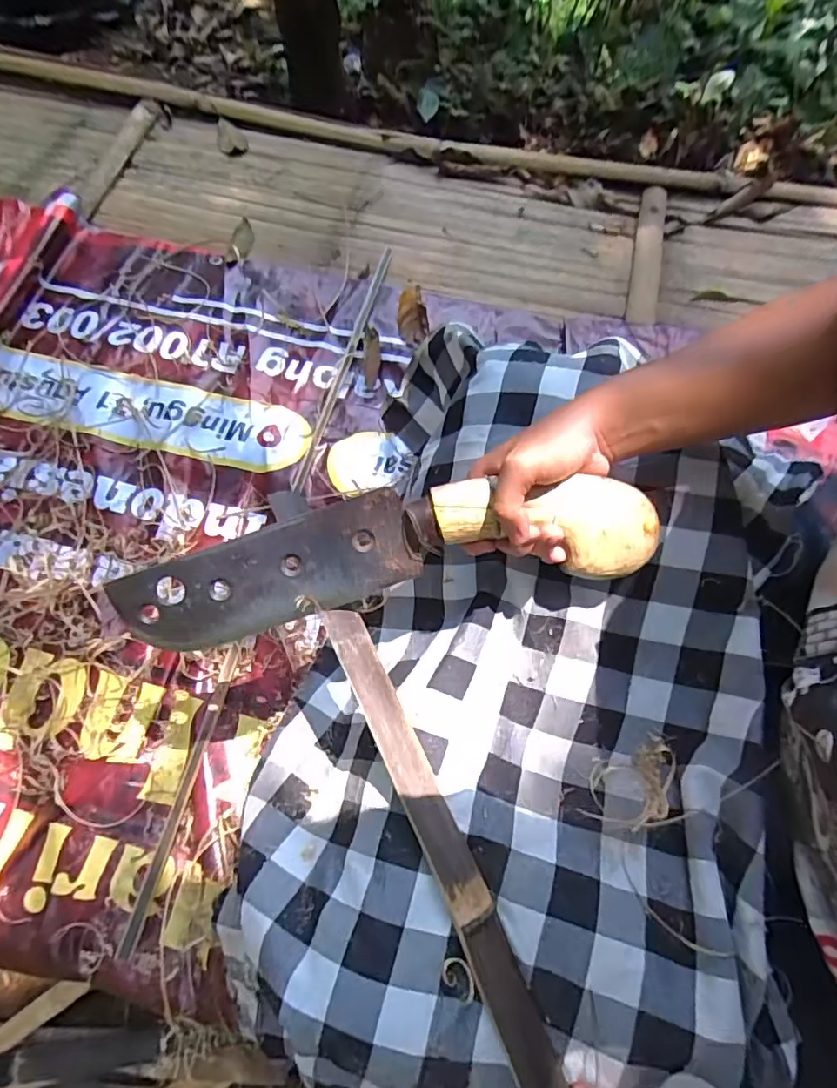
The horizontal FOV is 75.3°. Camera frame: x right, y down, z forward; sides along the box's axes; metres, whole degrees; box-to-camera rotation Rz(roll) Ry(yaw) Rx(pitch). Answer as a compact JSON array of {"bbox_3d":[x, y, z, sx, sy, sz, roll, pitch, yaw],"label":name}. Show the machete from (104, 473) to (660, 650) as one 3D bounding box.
[{"bbox_3d":[-0.022,0.004,0.394,0.368,0.050,0.082,-11,102,2],"label":"machete"}]

